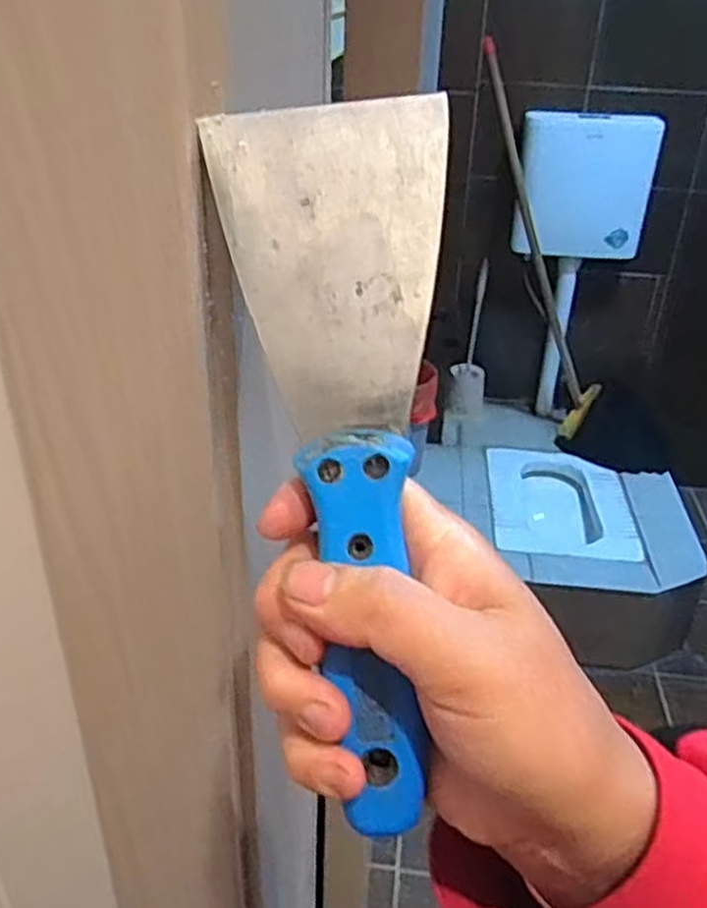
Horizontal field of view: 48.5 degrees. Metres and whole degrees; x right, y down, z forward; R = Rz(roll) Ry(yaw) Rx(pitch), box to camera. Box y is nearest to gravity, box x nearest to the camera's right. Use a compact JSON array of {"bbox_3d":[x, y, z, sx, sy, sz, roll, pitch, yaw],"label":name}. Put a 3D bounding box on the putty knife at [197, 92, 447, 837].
[{"bbox_3d":[0.002,0.002,0.231,0.063,0.208,0.022,-6,-2,-13],"label":"putty knife"}]

